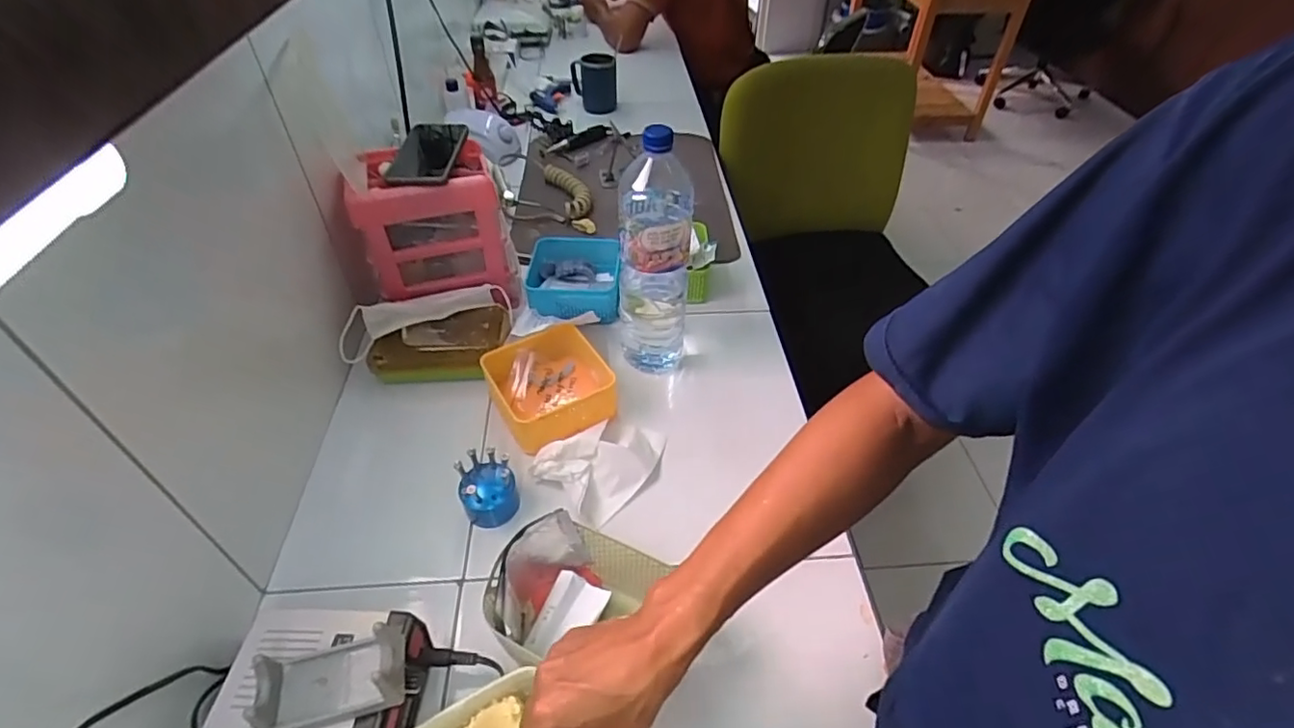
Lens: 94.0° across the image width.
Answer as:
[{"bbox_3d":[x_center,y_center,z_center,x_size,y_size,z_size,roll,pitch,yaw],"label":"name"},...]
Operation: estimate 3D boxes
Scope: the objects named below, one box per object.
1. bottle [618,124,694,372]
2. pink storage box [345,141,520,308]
[{"bbox_3d":[0.008,-0.126,0.729,0.085,0.309,0.083,4,44,2],"label":"bottle"},{"bbox_3d":[-0.291,-0.196,0.838,0.189,0.162,0.132,-13,46,-14],"label":"pink storage box"}]

